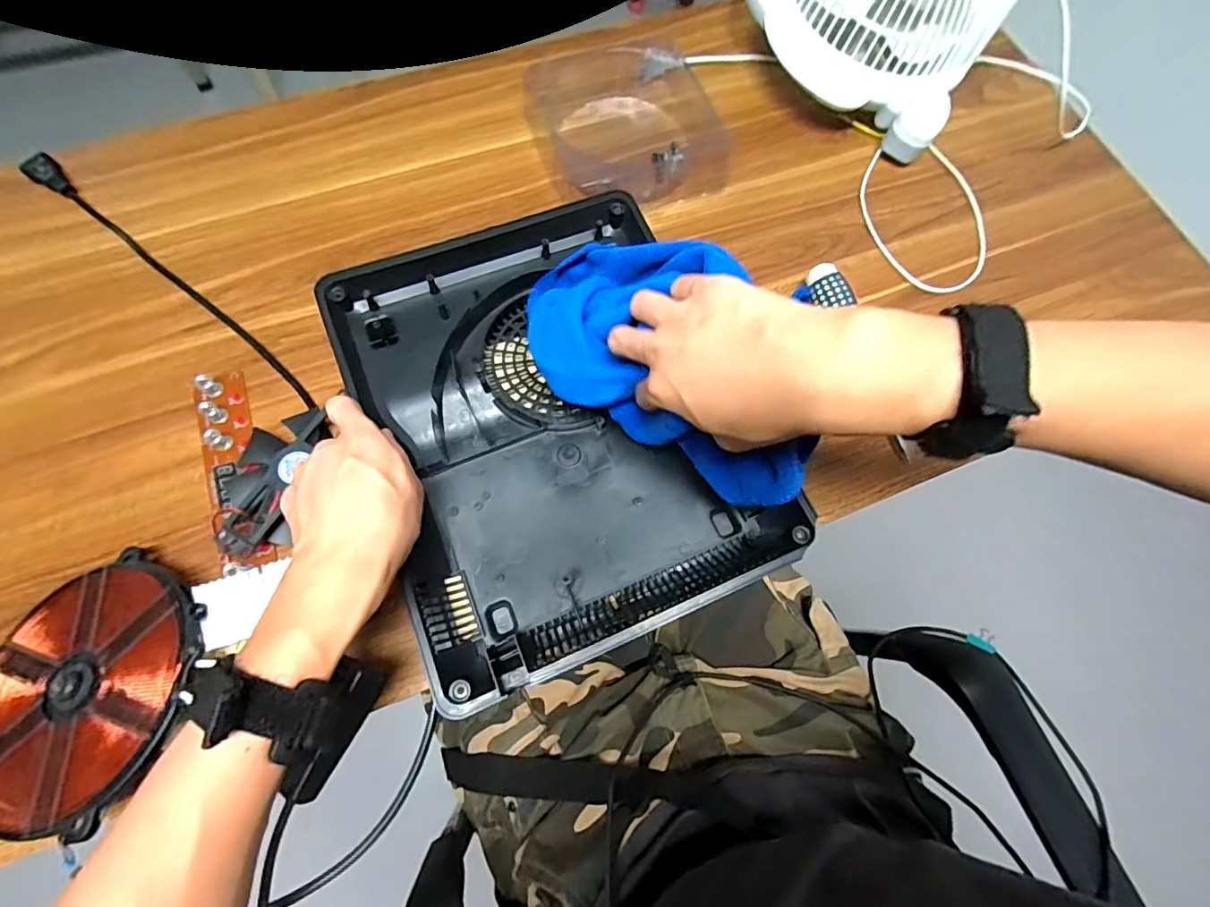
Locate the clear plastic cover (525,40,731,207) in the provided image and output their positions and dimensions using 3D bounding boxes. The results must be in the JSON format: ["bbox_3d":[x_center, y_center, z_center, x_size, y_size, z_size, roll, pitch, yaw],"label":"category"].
[{"bbox_3d":[0.021,-0.336,0.533,0.179,0.042,0.188,-21,73,-10],"label":"clear plastic cover"}]

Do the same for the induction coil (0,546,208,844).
[{"bbox_3d":[-0.337,0.145,0.332,0.151,0.014,0.154,-4,65,9],"label":"induction coil"}]

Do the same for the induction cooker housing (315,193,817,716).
[{"bbox_3d":[-0.044,-0.037,0.406,0.263,0.049,0.358,-21,73,-10],"label":"induction cooker housing"}]

